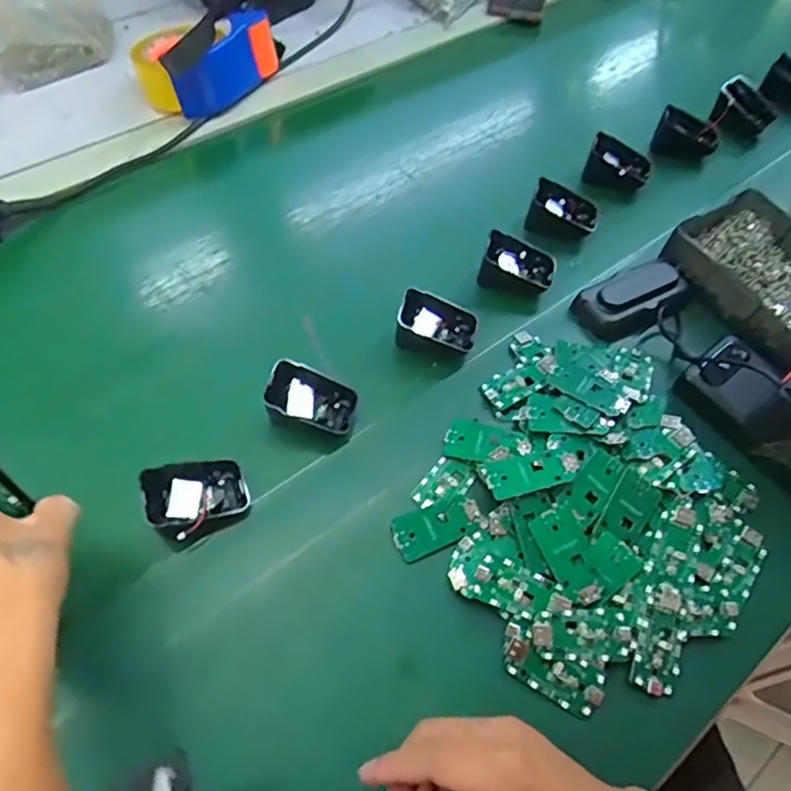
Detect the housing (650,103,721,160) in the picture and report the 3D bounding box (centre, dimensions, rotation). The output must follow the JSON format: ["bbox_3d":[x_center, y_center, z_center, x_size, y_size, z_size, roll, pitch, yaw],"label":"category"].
[{"bbox_3d":[0.339,-0.301,0.712,0.070,0.051,0.029,23,59,13],"label":"housing"}]

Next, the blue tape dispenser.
[{"bbox_3d":[-0.206,-0.385,0.685,0.163,0.082,0.109,-38,66,-23],"label":"blue tape dispenser"}]

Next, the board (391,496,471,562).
[{"bbox_3d":[0.027,0.093,0.436,0.058,0.004,0.030,-21,60,-15],"label":"board"}]

